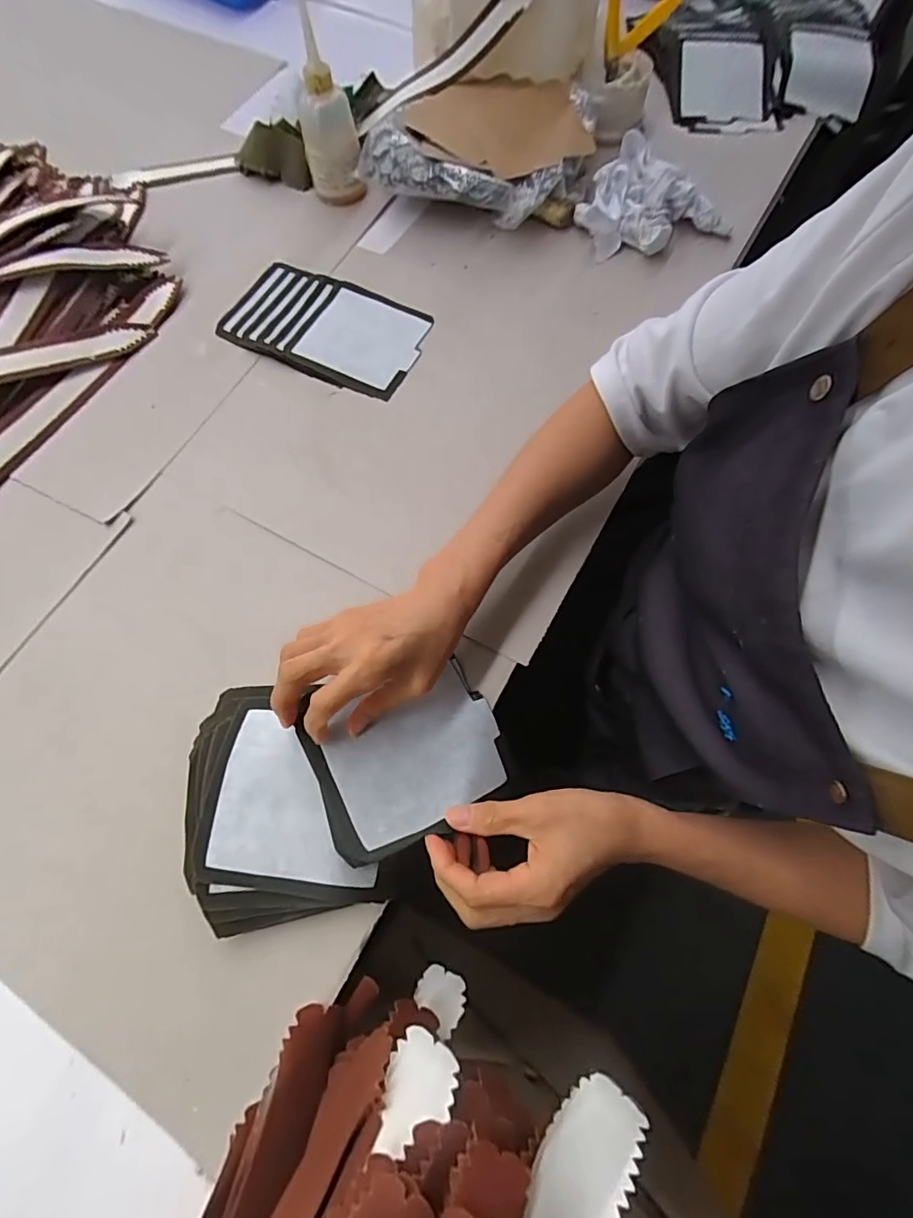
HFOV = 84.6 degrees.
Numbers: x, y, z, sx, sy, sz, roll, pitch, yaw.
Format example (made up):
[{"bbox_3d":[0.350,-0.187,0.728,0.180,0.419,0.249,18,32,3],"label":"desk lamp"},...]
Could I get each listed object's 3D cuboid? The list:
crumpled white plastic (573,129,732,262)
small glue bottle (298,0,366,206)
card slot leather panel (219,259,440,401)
[{"bbox_3d":[0.218,-0.464,0.589,0.132,0.053,0.154,-37,73,-13],"label":"crumpled white plastic"},{"bbox_3d":[-0.144,-0.550,0.559,0.065,0.148,0.063,-15,69,-6],"label":"small glue bottle"},{"bbox_3d":[-0.144,-0.315,0.557,0.216,0.011,0.131,25,74,8],"label":"card slot leather panel"}]

